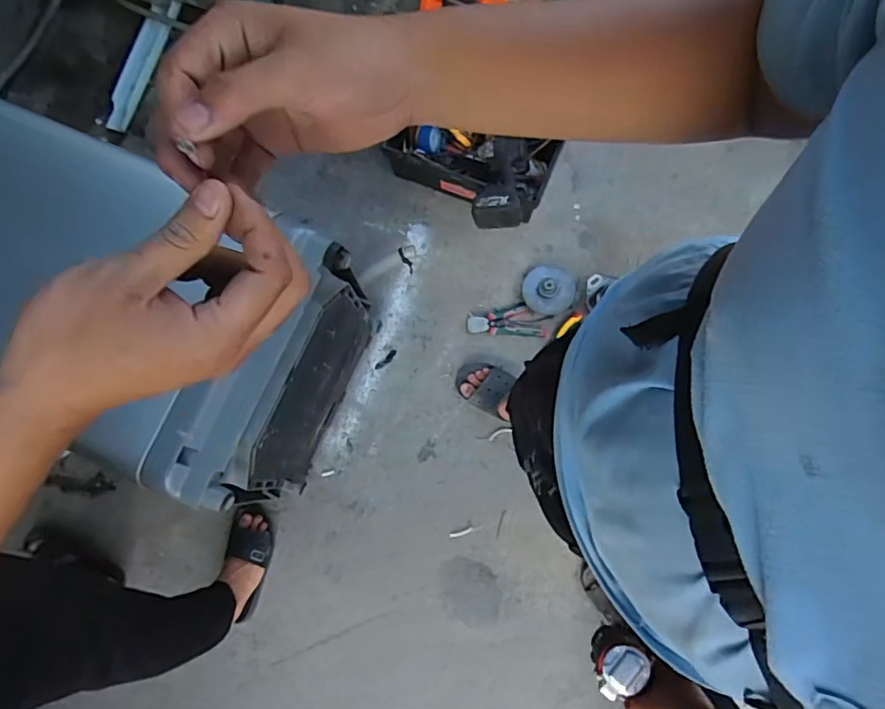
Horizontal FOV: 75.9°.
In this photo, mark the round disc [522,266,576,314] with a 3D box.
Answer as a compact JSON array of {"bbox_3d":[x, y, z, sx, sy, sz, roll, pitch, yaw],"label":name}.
[{"bbox_3d":[0.283,-0.169,1.525,0.132,0.055,0.122,-1,78,4],"label":"round disc"}]

